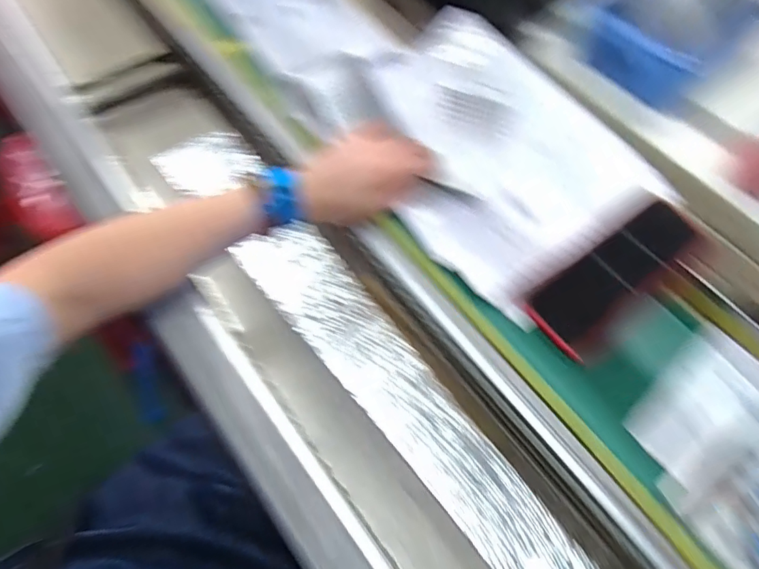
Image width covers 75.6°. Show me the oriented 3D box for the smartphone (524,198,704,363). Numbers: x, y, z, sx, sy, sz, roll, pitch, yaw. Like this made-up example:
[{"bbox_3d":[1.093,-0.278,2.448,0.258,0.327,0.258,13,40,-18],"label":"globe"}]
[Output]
[{"bbox_3d":[0.208,-0.010,0.428,0.168,0.012,0.063,-35,69,-17],"label":"smartphone"}]

